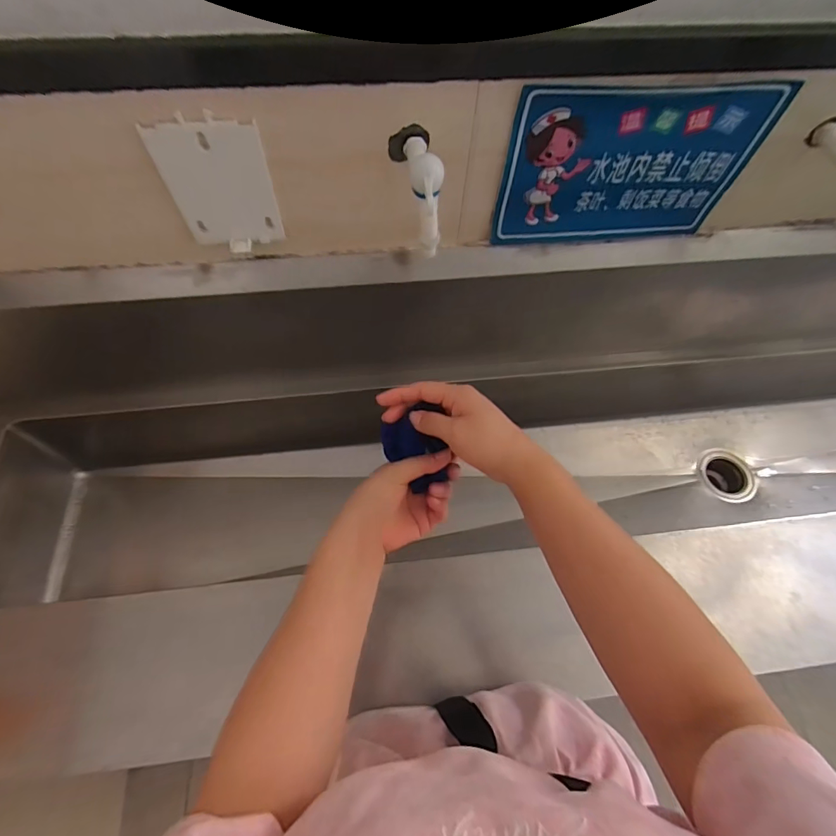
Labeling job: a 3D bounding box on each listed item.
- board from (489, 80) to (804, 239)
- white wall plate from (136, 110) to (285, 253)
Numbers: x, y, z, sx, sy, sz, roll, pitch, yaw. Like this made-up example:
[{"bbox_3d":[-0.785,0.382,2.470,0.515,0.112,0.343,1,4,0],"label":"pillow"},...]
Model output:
[{"bbox_3d":[0.254,-0.303,0.565,0.298,0.195,0.014,-2,62,-4],"label":"board"},{"bbox_3d":[-0.221,-0.256,0.516,0.112,0.148,0.013,-6,62,-5],"label":"white wall plate"}]

